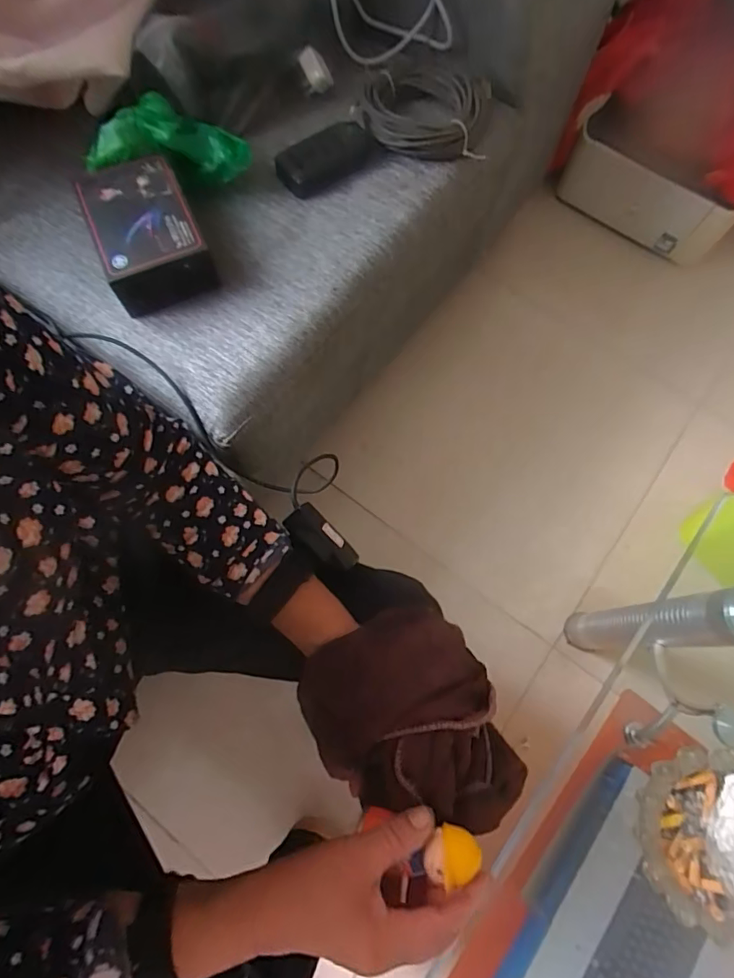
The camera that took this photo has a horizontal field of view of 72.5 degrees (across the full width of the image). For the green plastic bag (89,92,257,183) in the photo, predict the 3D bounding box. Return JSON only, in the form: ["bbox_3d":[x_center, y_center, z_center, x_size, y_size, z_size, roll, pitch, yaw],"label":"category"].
[{"bbox_3d":[-0.256,-0.456,0.657,0.209,0.075,0.094,0,74,2],"label":"green plastic bag"}]

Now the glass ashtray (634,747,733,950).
[{"bbox_3d":[0.286,0.284,0.404,0.131,0.035,0.128,0,74,2],"label":"glass ashtray"}]

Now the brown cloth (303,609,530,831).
[{"bbox_3d":[0.034,0.174,0.366,0.129,0.066,0.158,-31,76,-7],"label":"brown cloth"}]

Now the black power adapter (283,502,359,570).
[{"bbox_3d":[-0.041,0.047,0.439,0.070,0.023,0.037,38,45,-8],"label":"black power adapter"}]

